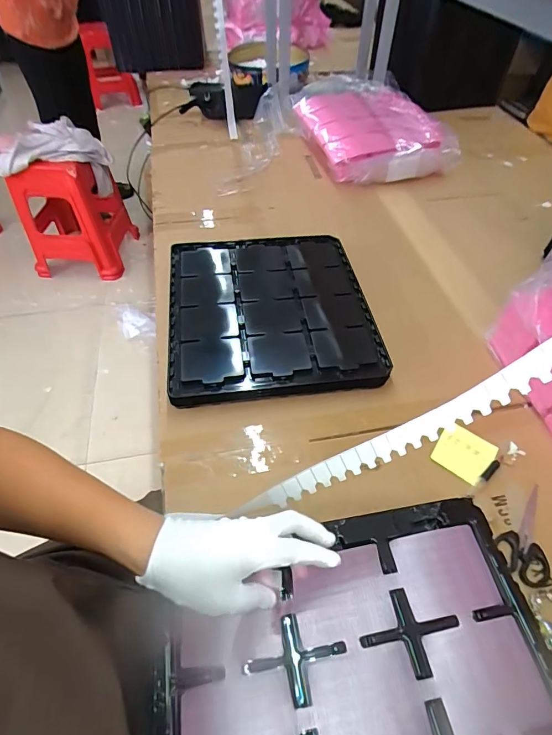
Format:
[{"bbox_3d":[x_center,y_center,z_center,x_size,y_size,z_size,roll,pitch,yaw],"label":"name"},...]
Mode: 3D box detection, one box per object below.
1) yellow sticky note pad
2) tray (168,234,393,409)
[{"bbox_3d":[0.269,0.123,0.579,0.073,0.010,0.074,34,56,21],"label":"yellow sticky note pad"},{"bbox_3d":[-0.011,-0.104,0.730,0.343,0.045,0.368,-5,51,-8],"label":"tray"}]

